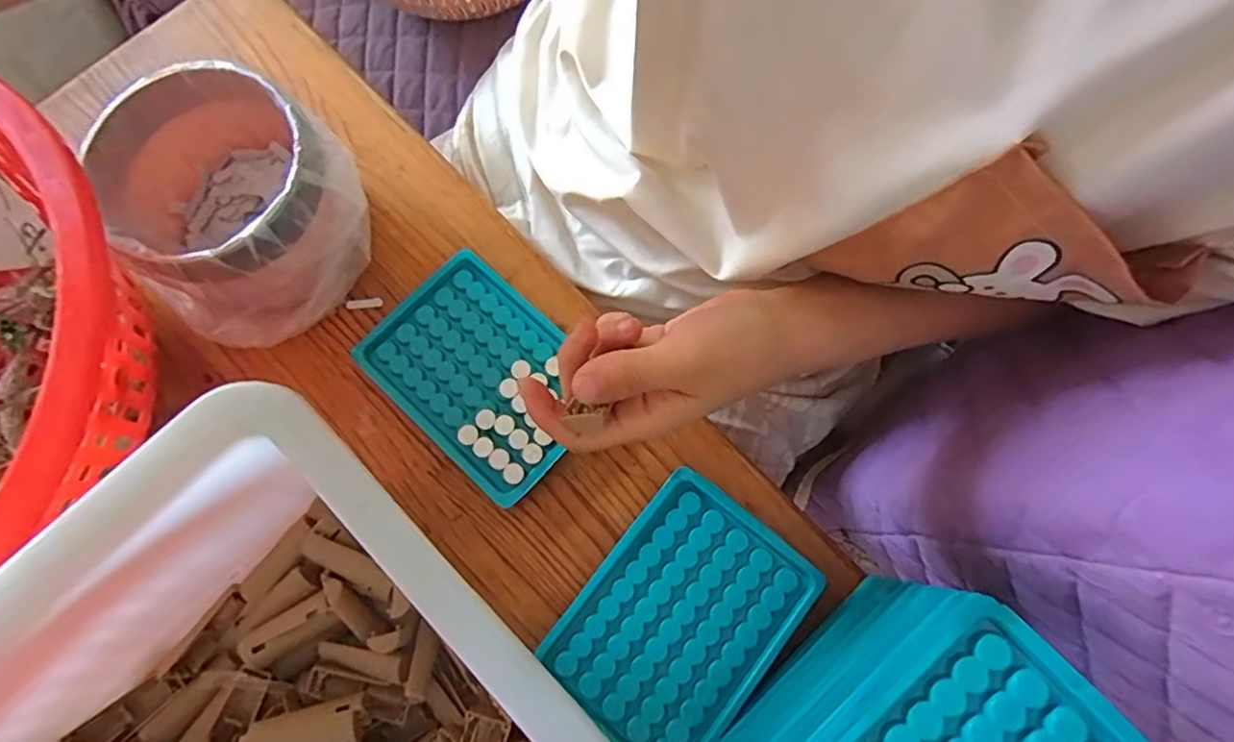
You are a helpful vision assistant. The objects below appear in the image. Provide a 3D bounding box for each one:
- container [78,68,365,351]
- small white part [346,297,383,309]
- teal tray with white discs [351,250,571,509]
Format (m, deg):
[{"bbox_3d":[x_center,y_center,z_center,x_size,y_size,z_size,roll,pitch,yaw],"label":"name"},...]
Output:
[{"bbox_3d":[-0.217,-0.091,0.349,0.125,0.083,0.119,0,75,1],"label":"container"},{"bbox_3d":[-0.158,-0.043,0.382,0.022,0.005,0.006,-5,75,0],"label":"small white part"},{"bbox_3d":[-0.077,0.000,0.357,0.131,0.012,0.095,42,80,11],"label":"teal tray with white discs"}]

